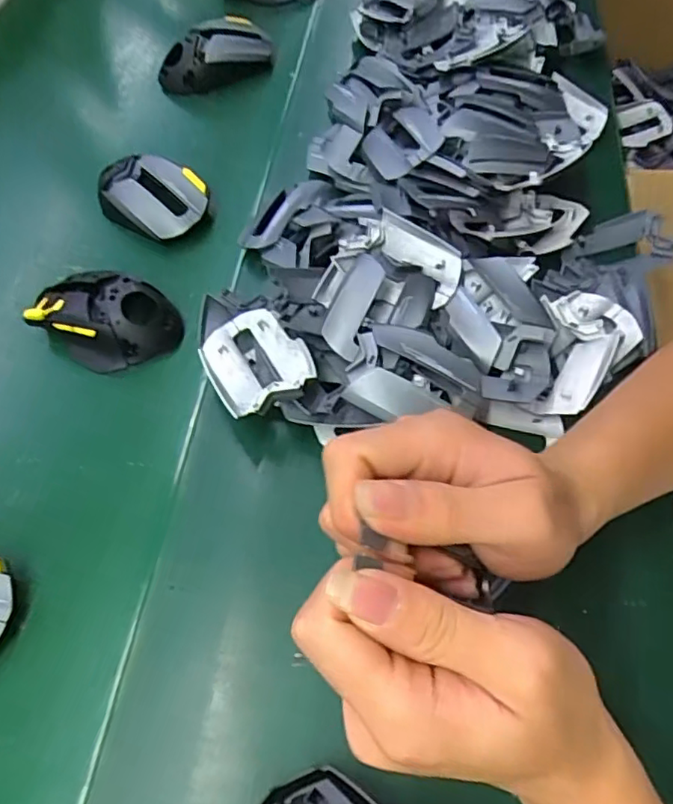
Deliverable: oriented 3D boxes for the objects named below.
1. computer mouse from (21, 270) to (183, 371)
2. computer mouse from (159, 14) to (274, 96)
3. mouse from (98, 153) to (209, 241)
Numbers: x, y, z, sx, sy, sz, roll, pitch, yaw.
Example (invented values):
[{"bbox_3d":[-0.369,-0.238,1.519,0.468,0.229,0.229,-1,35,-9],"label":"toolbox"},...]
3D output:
[{"bbox_3d":[-0.173,-0.063,0.437,0.112,0.035,0.075,10,61,11],"label":"computer mouse"},{"bbox_3d":[-0.125,-0.357,0.606,0.115,0.036,0.071,-25,60,-12],"label":"computer mouse"},{"bbox_3d":[-0.156,-0.173,0.500,0.099,0.041,0.066,35,69,22],"label":"mouse"}]

